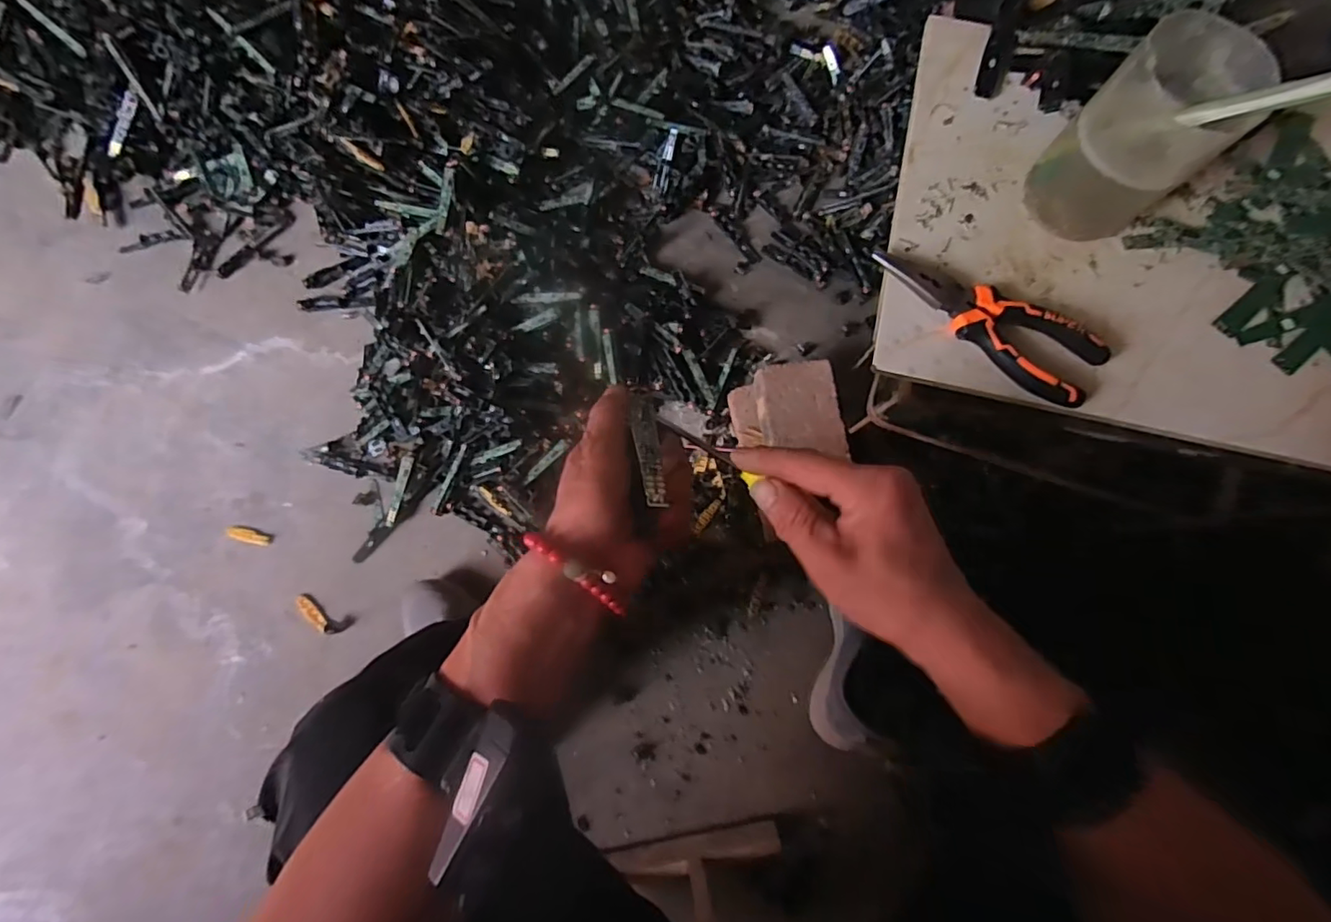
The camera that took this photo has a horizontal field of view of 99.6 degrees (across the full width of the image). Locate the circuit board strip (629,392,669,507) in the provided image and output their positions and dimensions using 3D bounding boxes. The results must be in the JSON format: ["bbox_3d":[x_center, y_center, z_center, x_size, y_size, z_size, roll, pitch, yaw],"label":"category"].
[{"bbox_3d":[-0.009,-0.010,0.297,0.013,0.006,0.096,-5,39,-3],"label":"circuit board strip"}]

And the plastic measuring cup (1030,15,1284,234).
[{"bbox_3d":[0.298,-0.204,0.354,0.082,0.101,0.077,0,78,-1],"label":"plastic measuring cup"}]

